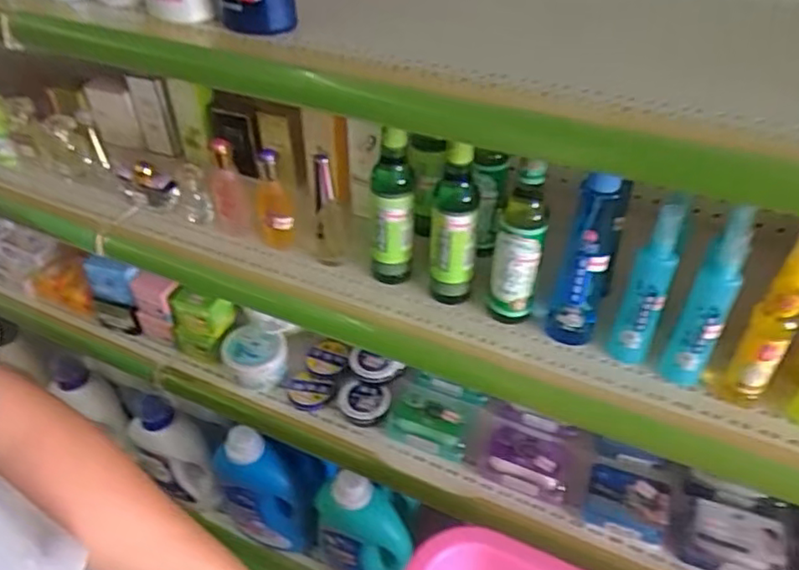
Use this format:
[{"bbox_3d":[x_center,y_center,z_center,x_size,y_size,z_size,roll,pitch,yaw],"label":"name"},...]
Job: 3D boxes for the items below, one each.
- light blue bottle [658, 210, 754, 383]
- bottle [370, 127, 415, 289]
[{"bbox_3d":[0.286,0.017,0.579,0.039,0.181,0.050,23,48,24],"label":"light blue bottle"},{"bbox_3d":[-0.009,-0.084,0.692,0.053,0.186,0.043,-2,42,-1],"label":"bottle"}]

